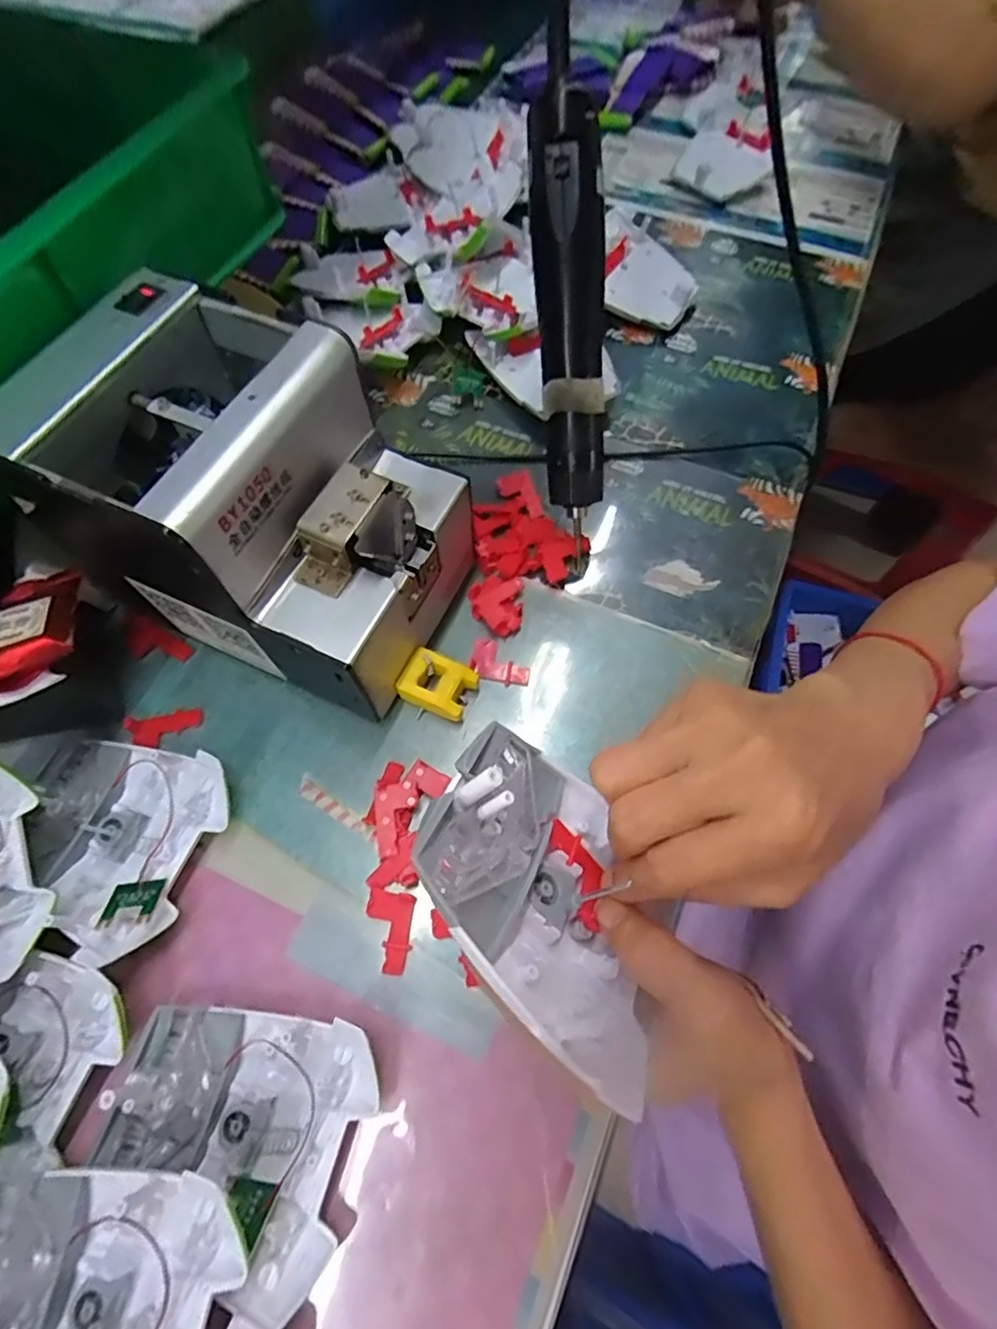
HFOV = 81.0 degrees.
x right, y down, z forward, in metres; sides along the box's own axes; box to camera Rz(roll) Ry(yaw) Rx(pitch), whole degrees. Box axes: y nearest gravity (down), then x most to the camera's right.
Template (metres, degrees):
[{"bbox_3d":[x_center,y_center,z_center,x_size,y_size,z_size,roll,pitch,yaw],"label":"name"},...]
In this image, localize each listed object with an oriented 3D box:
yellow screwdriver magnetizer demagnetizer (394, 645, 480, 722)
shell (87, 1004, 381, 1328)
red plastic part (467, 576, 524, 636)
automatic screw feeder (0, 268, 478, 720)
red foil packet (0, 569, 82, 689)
[{"bbox_3d":[-0.035,0.013,0.336,0.040,0.021,0.032,23,66,9],"label":"yellow screwdriver magnetizer demagnetizer"},{"bbox_3d":[-0.112,0.196,0.245,0.105,0.025,0.095,16,65,6],"label":"shell"},{"bbox_3d":[-0.002,-0.038,0.364,0.033,0.008,0.040,6,64,1],"label":"red plastic part"},{"bbox_3d":[-0.118,-0.079,0.307,0.170,0.144,0.118,24,66,10],"label":"automatic screw feeder"},{"bbox_3d":[-0.240,-0.017,0.276,0.068,0.044,0.075,-17,66,-8],"label":"red foil packet"}]

